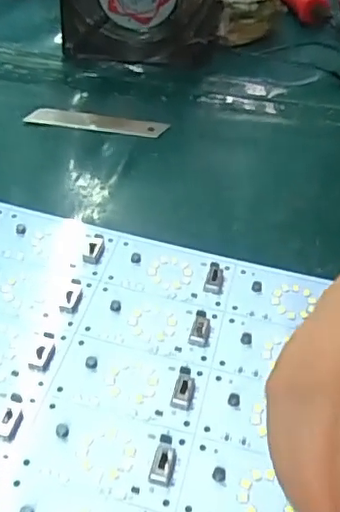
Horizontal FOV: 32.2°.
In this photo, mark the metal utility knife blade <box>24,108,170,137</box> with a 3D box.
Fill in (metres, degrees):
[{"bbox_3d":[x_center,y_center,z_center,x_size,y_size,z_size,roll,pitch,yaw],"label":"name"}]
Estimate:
[{"bbox_3d":[-0.052,-0.097,0.426,0.098,0.004,0.019,7,54,-3],"label":"metal utility knife blade"}]

